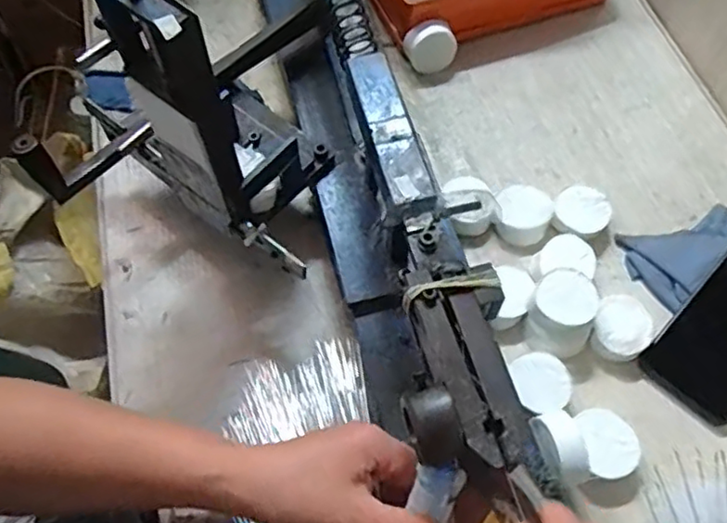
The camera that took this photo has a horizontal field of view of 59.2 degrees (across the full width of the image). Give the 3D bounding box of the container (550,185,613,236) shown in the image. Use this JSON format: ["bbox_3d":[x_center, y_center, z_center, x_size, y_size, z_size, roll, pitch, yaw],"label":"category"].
[{"bbox_3d":[0.190,-0.042,0.560,0.046,0.016,0.049,0,62,0],"label":"container"}]

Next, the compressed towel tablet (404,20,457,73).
[{"bbox_3d":[0.069,-0.221,0.661,0.054,0.055,0.015,-8,63,-4],"label":"compressed towel tablet"}]

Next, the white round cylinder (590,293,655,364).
[{"bbox_3d":[0.205,0.054,0.511,0.045,0.025,0.049,0,62,0],"label":"white round cylinder"}]

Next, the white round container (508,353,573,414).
[{"bbox_3d":[0.136,0.094,0.490,0.045,0.026,0.047,0,62,0],"label":"white round container"}]

